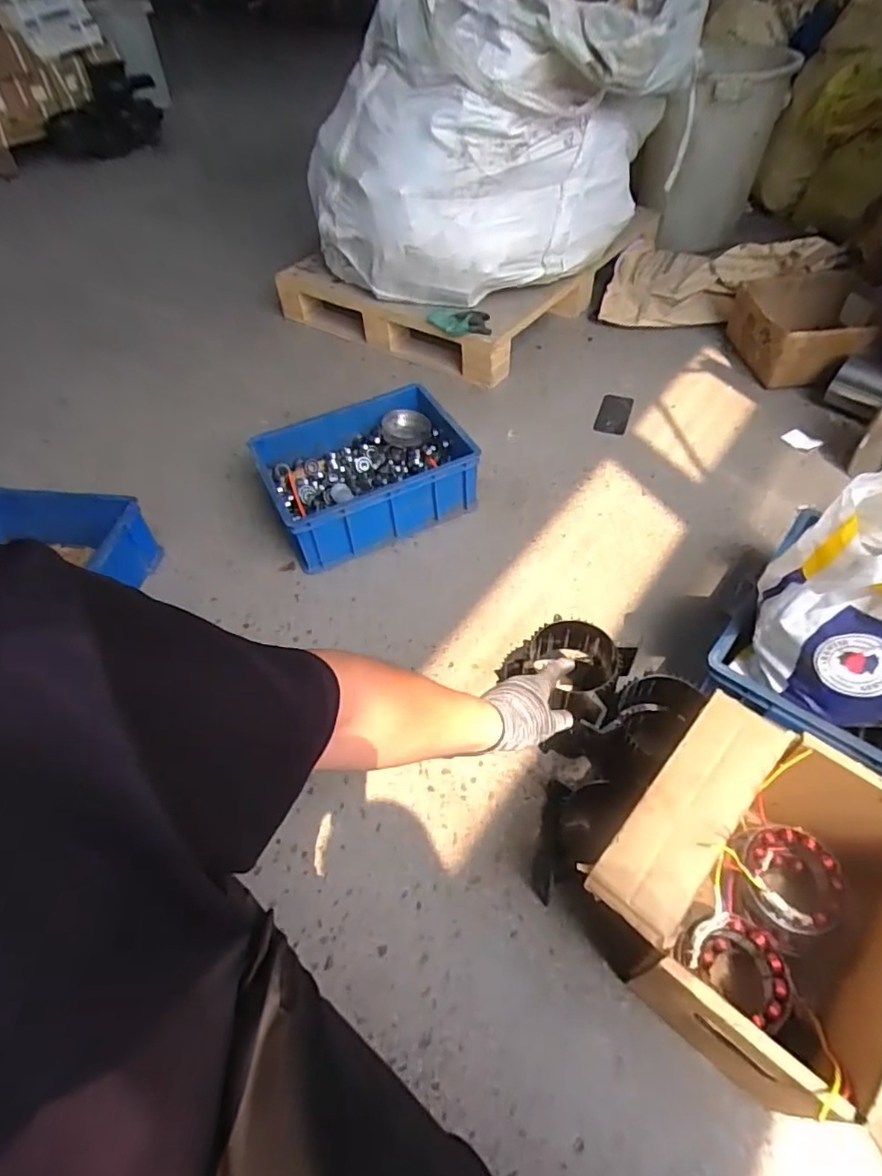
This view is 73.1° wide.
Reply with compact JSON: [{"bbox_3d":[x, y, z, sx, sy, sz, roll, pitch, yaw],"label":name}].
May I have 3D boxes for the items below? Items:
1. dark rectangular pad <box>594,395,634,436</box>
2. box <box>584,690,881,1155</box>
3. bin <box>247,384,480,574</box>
[{"bbox_3d":[0.412,-0.415,1.417,0.072,0.011,0.161,17,51,10],"label":"dark rectangular pad"},{"bbox_3d":[0.374,0.358,0.674,0.337,0.203,0.324,34,62,27],"label":"box"},{"bbox_3d":[-0.150,-0.240,1.227,0.399,0.134,0.317,-24,54,-13],"label":"bin"}]

